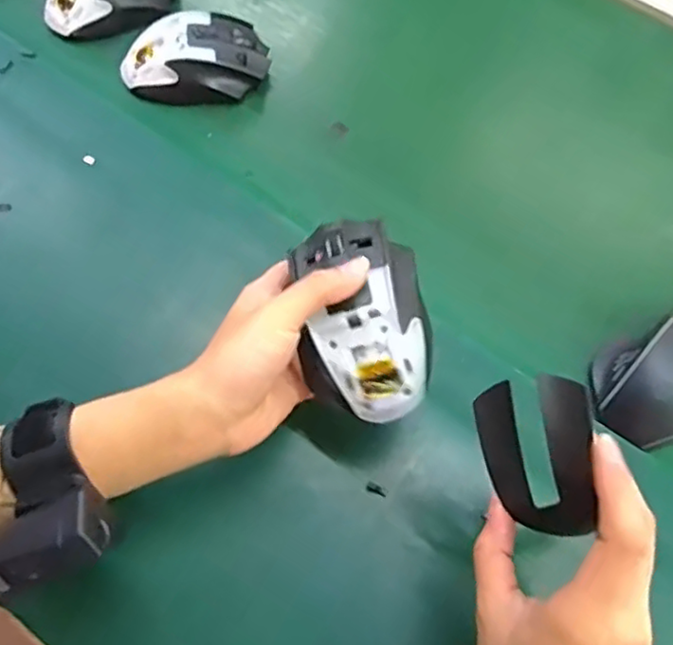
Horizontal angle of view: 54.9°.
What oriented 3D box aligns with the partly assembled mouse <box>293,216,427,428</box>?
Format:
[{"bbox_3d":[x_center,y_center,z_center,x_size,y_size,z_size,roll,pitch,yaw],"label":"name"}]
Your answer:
[{"bbox_3d":[0.014,-0.002,0.367,0.066,0.052,0.111,-6,66,-6],"label":"partly assembled mouse"}]

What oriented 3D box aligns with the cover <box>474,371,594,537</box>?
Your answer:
[{"bbox_3d":[0.096,0.062,0.303,0.019,0.053,0.079,-33,110,-51],"label":"cover"}]

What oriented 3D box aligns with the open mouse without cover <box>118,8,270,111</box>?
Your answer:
[{"bbox_3d":[-0.115,-0.217,0.526,0.113,0.031,0.068,-6,64,-6],"label":"open mouse without cover"}]

